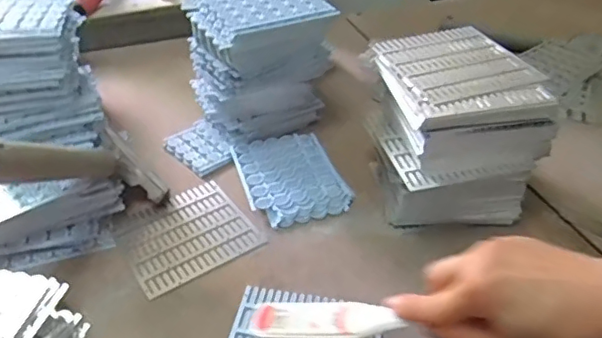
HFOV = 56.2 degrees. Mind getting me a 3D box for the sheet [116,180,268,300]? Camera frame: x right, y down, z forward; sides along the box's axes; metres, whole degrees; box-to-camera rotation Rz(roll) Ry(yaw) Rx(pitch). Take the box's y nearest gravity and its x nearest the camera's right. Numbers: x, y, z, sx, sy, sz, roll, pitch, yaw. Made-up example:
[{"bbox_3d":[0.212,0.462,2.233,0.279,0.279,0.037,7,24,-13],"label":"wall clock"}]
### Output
[{"bbox_3d":[-0.102,0.058,0.500,0.106,0.005,0.103,-24,44,-25],"label":"sheet"}]

